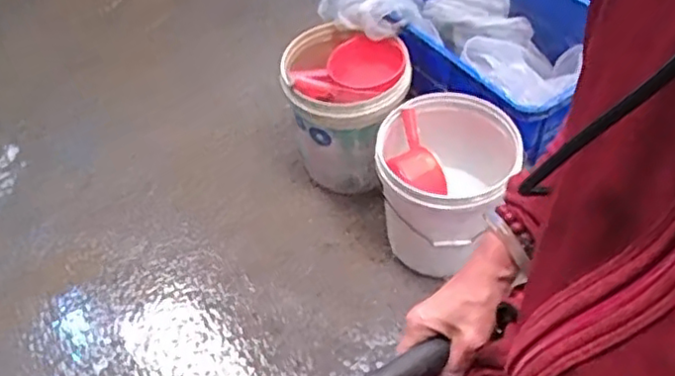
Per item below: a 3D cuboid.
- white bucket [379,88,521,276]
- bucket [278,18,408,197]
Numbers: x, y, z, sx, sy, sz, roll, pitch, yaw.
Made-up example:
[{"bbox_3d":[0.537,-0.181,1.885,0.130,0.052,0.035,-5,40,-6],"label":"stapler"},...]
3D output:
[{"bbox_3d":[0.249,0.002,1.589,0.295,0.331,0.318,-1,50,1],"label":"white bucket"},{"bbox_3d":[0.021,-0.179,1.764,0.315,0.344,0.363,4,50,5],"label":"bucket"}]

